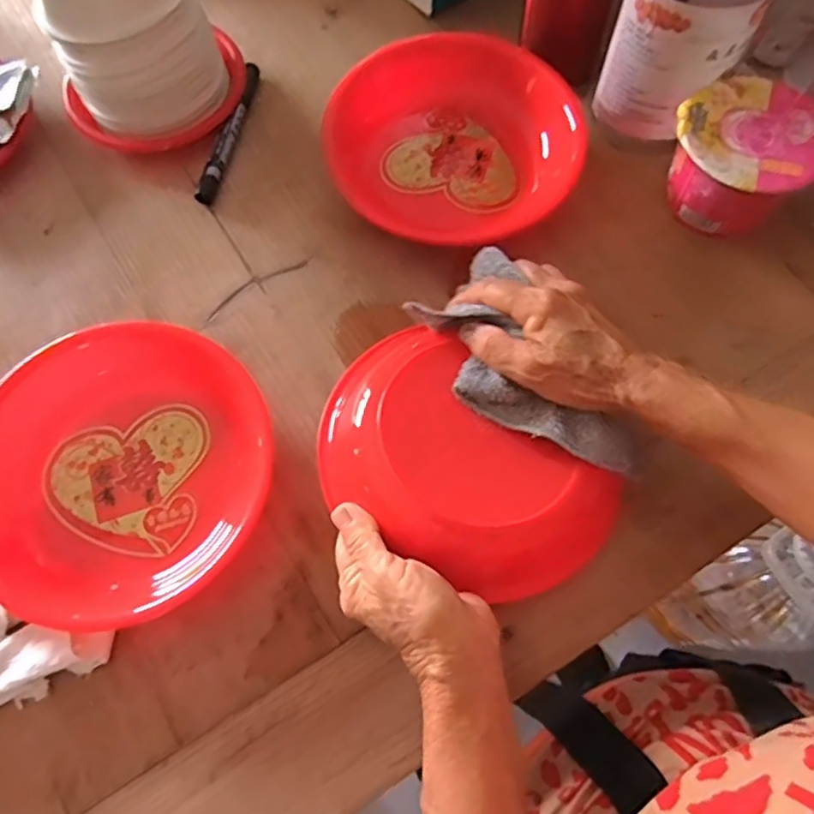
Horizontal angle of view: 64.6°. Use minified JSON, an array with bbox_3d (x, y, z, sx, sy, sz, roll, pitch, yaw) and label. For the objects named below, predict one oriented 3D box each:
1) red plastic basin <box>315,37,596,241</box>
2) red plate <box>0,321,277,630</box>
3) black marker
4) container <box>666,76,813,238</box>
[{"bbox_3d":[0.038,-0.197,0.482,0.184,0.058,0.154,-27,72,-8],"label":"red plastic basin"},{"bbox_3d":[-0.184,0.038,0.412,0.176,0.042,0.185,0,70,1],"label":"red plate"},{"bbox_3d":[-0.143,-0.222,0.520,0.014,0.014,0.137,10,71,5],"label":"black marker"},{"bbox_3d":[0.235,-0.174,0.460,0.095,0.066,0.092,0,70,1],"label":"container"}]

